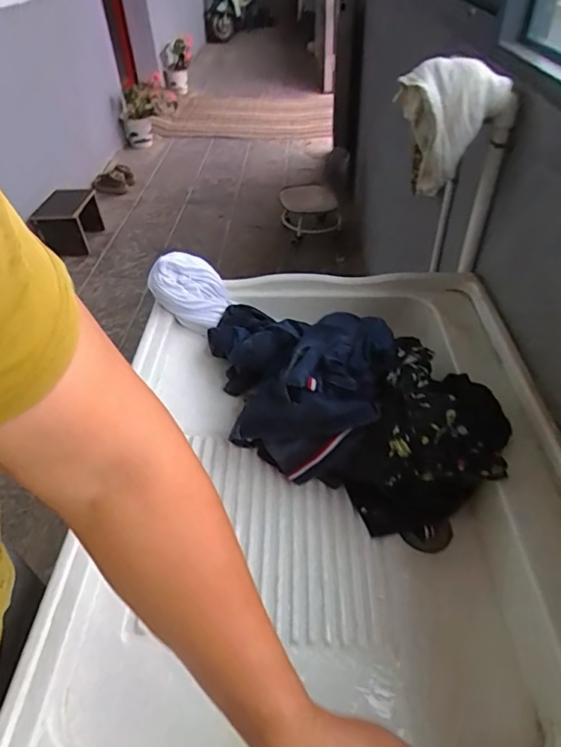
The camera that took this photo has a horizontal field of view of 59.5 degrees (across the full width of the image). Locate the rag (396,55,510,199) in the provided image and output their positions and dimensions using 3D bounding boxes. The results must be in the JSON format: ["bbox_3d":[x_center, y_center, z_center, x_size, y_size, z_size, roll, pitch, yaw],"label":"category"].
[{"bbox_3d":[0.246,-0.364,0.735,0.144,0.180,0.129,10,43,14],"label":"rag"}]

